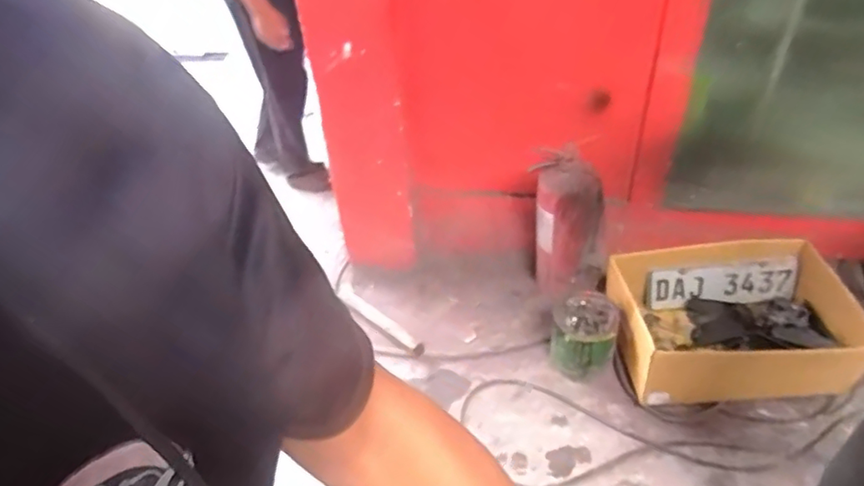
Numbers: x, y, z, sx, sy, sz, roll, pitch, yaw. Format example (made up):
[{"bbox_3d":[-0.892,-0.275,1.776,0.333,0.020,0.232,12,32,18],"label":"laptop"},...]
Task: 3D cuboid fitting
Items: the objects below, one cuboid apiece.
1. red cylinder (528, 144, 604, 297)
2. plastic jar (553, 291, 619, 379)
[{"bbox_3d":[0.361,-0.068,1.573,0.182,0.420,0.160,9,42,16],"label":"red cylinder"},{"bbox_3d":[0.382,0.239,1.496,0.153,0.187,0.144,-3,40,2],"label":"plastic jar"}]

